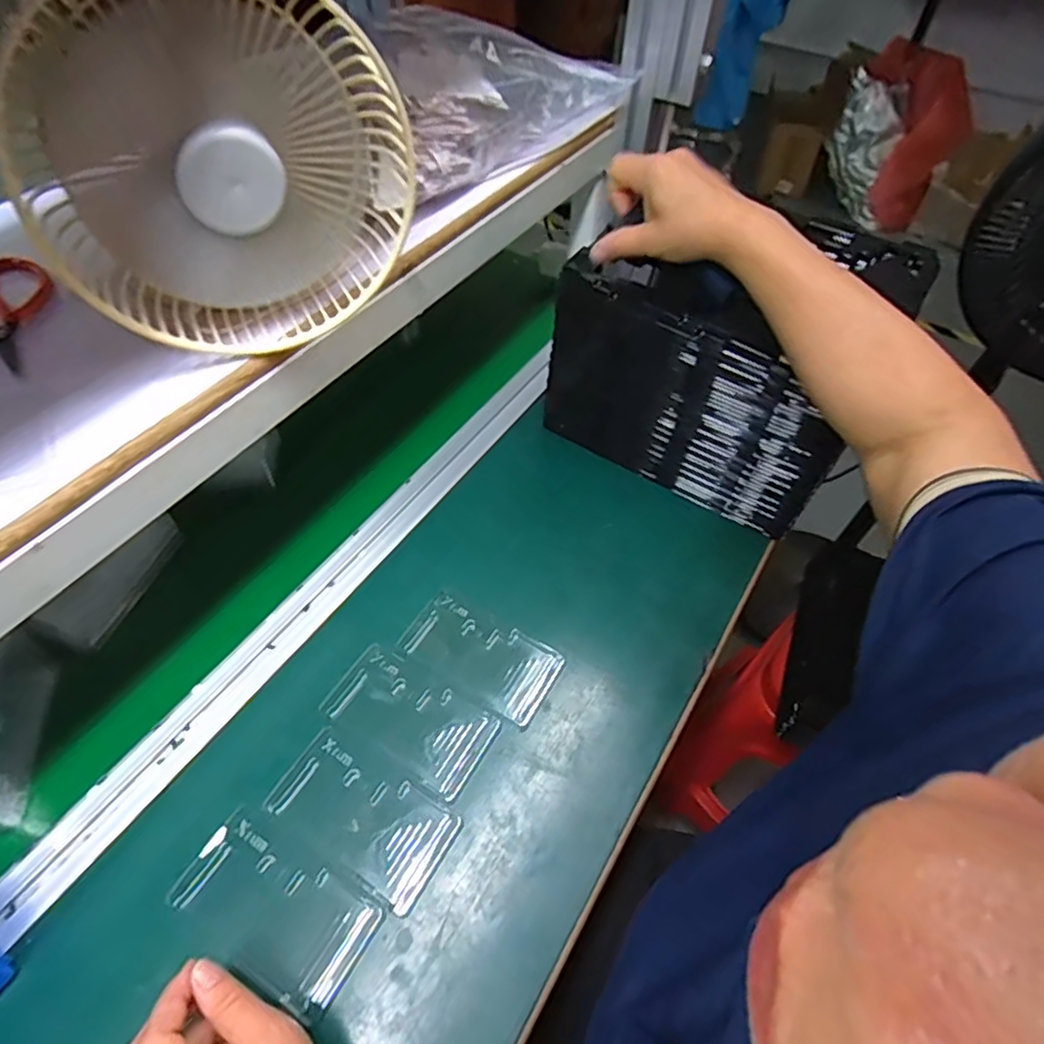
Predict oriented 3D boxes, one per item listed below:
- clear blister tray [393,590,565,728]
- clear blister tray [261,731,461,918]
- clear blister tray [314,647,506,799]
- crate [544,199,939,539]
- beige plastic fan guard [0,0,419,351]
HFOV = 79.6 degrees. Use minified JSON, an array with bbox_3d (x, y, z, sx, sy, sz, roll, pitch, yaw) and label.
[{"bbox_3d":[-0.035,0.109,0.523,0.126,0.011,0.069,26,56,17],"label":"clear blister tray"},{"bbox_3d":[-0.113,0.207,0.445,0.126,0.010,0.068,27,56,17],"label":"clear blister tray"},{"bbox_3d":[-0.088,0.152,0.490,0.126,0.012,0.067,27,56,17],"label":"clear blister tray"},{"bbox_3d":[0.190,-0.162,0.611,0.265,0.195,0.189,27,58,21],"label":"crate"},{"bbox_3d":[-0.162,-0.192,0.353,0.197,0.177,0.062,-21,58,-17],"label":"beige plastic fan guard"}]

